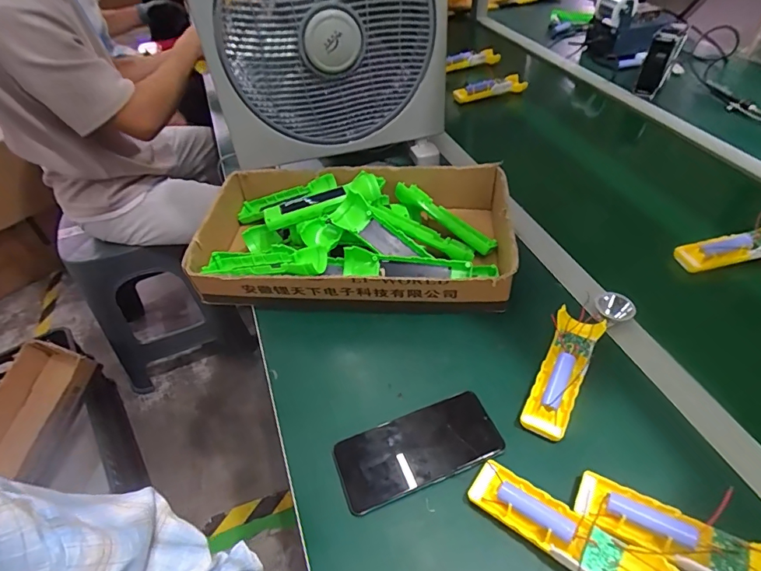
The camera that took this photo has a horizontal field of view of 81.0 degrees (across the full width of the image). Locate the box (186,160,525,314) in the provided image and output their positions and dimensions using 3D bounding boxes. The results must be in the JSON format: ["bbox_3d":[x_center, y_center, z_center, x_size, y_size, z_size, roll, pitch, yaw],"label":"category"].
[{"bbox_3d":[-0.038,-0.075,0.629,0.418,0.088,0.233,1,46,6],"label":"box"}]

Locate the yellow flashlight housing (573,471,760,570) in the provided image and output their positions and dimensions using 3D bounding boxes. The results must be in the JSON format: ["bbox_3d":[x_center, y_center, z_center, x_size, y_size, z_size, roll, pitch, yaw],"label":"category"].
[{"bbox_3d":[0.246,0.209,0.365,0.157,0.028,0.048,20,51,22],"label":"yellow flashlight housing"}]

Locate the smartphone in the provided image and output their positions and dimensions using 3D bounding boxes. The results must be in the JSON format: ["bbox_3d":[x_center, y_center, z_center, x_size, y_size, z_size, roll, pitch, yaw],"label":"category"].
[{"bbox_3d":[0.037,0.162,0.446,0.158,0.009,0.075,-17,47,-12],"label":"smartphone"}]

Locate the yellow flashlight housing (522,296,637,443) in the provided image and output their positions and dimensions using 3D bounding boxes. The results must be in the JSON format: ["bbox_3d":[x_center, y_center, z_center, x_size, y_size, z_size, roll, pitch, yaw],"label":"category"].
[{"bbox_3d":[0.214,0.077,0.495,0.062,0.031,0.202,27,54,27],"label":"yellow flashlight housing"}]

